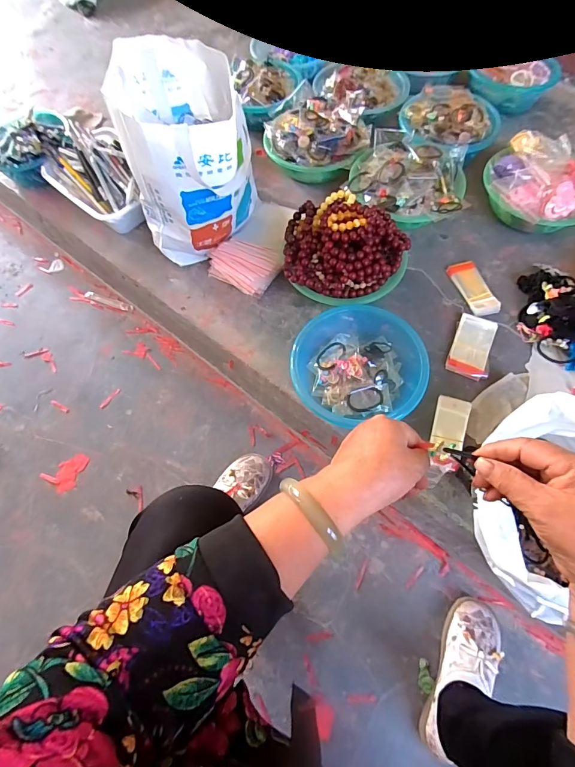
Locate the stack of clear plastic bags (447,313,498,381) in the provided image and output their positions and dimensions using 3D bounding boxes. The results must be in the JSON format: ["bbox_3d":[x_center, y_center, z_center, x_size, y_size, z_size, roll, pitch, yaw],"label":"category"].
[{"bbox_3d":[0.345,-0.068,0.715,0.070,0.017,0.127,19,67,11],"label":"stack of clear plastic bags"}]

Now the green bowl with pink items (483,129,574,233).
[{"bbox_3d":[0.543,-0.424,0.805,0.233,0.085,0.228,-1,65,2],"label":"green bowl with pink items"}]

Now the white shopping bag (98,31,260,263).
[{"bbox_3d":[-0.178,-0.402,0.725,0.210,0.316,0.230,-2,65,2],"label":"white shopping bag"}]

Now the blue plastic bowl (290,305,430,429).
[{"bbox_3d":[0.122,-0.033,0.678,0.218,0.079,0.209,-1,65,2],"label":"blue plastic bowl"}]

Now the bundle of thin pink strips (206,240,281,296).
[{"bbox_3d":[-0.089,-0.242,0.778,0.142,0.031,0.096,28,98,12],"label":"bundle of thin pink strips"}]

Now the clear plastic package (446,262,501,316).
[{"bbox_3d":[0.374,-0.191,0.770,0.055,0.024,0.128,-17,66,-6],"label":"clear plastic package"}]

